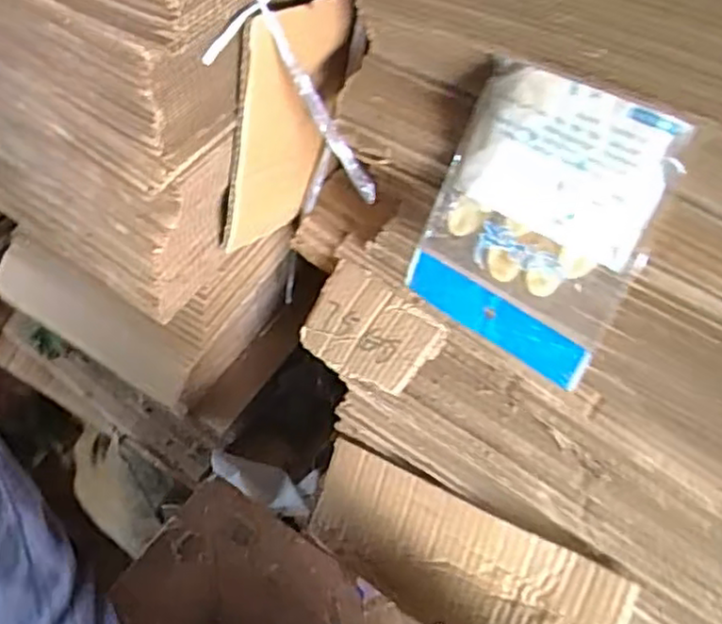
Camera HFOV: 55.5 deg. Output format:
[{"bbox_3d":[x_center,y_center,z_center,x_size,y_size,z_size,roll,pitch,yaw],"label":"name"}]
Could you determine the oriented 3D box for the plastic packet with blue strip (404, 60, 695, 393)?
[{"bbox_3d":[0.107,-0.057,0.429,0.133,0.167,0.018,33,31,29],"label":"plastic packet with blue strip"}]

